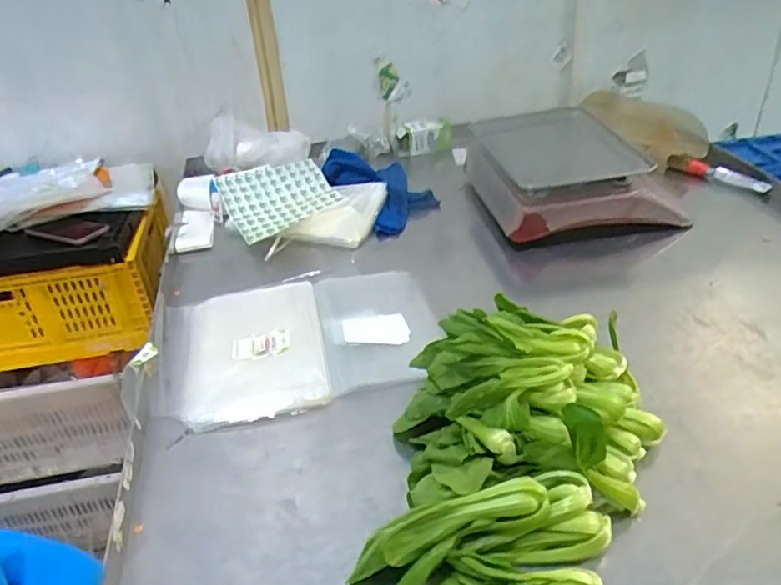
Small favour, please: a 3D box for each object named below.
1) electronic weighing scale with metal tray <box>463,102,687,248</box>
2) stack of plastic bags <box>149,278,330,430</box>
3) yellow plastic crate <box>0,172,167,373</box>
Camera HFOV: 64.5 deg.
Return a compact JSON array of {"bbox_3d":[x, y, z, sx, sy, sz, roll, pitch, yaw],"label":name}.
[{"bbox_3d":[0.327,-0.235,1.180,0.318,0.119,0.376,-7,34,-3],"label":"electronic weighing scale with metal tray"},{"bbox_3d":[-0.211,0.082,0.865,0.227,0.024,0.271,-10,35,-8],"label":"stack of plastic bags"},{"bbox_3d":[-0.816,-0.032,1.353,0.610,0.278,0.339,-10,35,-8],"label":"yellow plastic crate"}]

